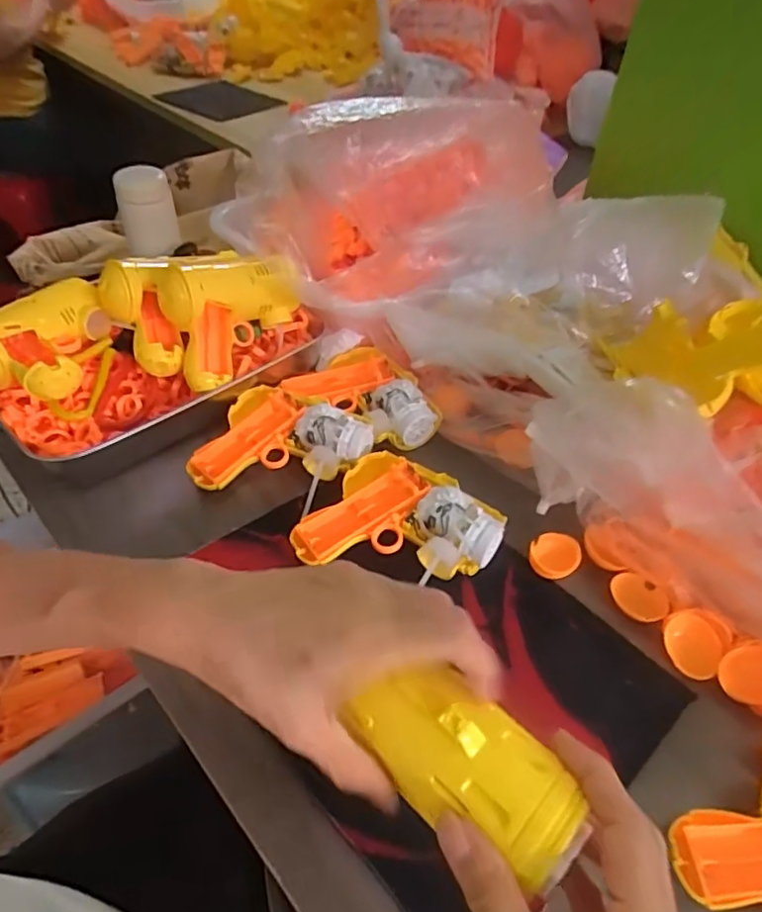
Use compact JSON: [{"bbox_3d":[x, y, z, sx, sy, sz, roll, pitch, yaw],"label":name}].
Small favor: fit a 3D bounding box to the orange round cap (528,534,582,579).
[{"bbox_3d":[0.137,0.079,0.456,0.039,0.012,0.035,-18,50,-20],"label":"orange round cap"}]

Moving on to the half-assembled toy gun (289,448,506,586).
[{"bbox_3d":[0.018,0.056,0.450,0.136,0.034,0.114,25,50,19],"label":"half-assembled toy gun"}]

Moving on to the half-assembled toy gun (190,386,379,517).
[{"bbox_3d":[-0.090,-0.010,0.506,0.133,0.034,0.117,23,49,18],"label":"half-assembled toy gun"}]

